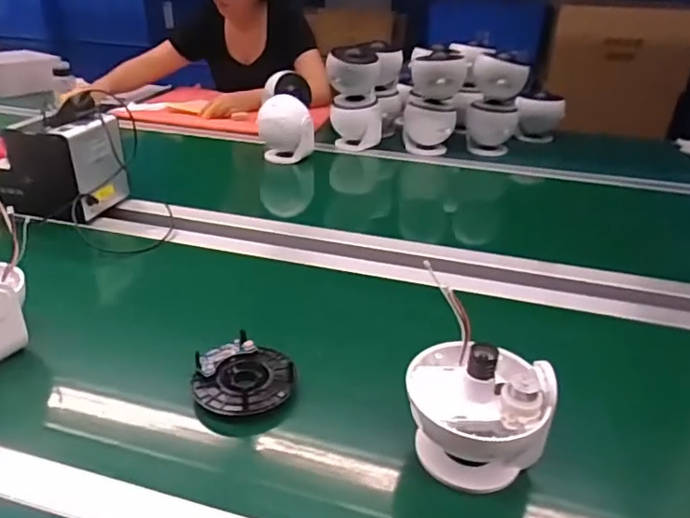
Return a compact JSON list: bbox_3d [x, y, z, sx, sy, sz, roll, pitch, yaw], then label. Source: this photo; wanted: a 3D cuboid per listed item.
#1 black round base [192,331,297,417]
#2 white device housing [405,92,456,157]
[{"bbox_3d":[-0.101,0.115,0.566,0.098,0.023,0.096,-1,28,-12],"label":"black round base"},{"bbox_3d":[0.195,-0.316,1.324,0.111,0.117,0.145,8,27,6],"label":"white device housing"}]

